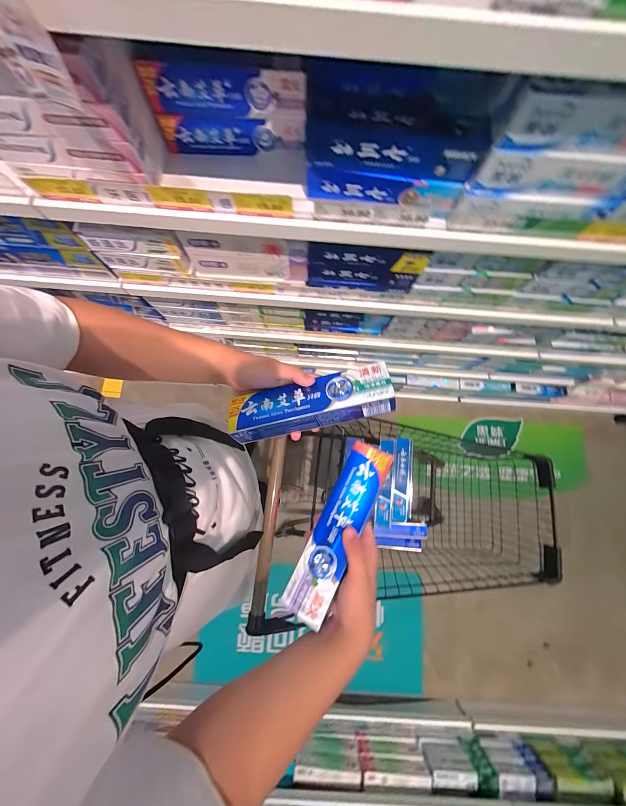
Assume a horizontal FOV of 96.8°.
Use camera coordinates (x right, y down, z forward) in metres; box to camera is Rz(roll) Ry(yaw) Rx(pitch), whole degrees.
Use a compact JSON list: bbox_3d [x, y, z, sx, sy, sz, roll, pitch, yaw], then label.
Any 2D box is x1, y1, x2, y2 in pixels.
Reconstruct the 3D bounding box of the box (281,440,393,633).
[{"bbox_3d":[0.037,0.164,0.372,0.057,0.039,0.228,23,76,23],"label":"box"}]

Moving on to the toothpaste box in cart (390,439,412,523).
[{"bbox_3d":[0.239,0.203,0.739,0.056,0.028,0.214,7,79,0],"label":"toothpaste box in cart"}]

